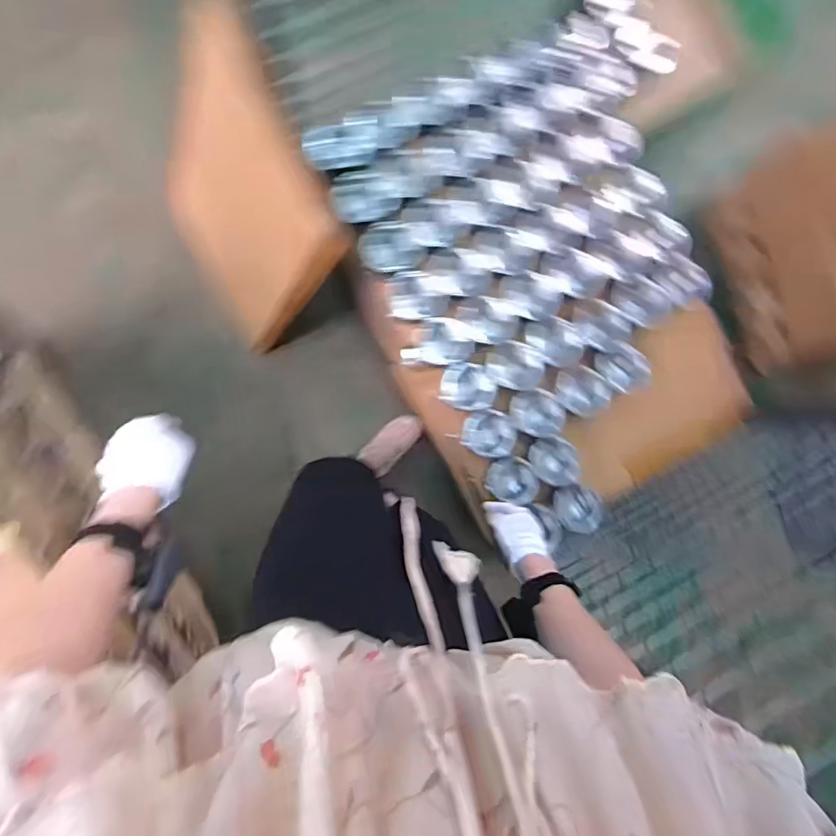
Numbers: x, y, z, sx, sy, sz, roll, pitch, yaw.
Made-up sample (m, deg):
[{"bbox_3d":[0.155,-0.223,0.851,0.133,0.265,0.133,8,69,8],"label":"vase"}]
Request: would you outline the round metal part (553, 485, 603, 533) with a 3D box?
[{"bbox_3d":[0.345,0.196,1.104,0.101,0.038,0.091,33,87,-5],"label":"round metal part"}]

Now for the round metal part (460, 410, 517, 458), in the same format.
[{"bbox_3d":[0.155,0.033,1.106,0.113,0.034,0.096,19,89,-5],"label":"round metal part"}]

